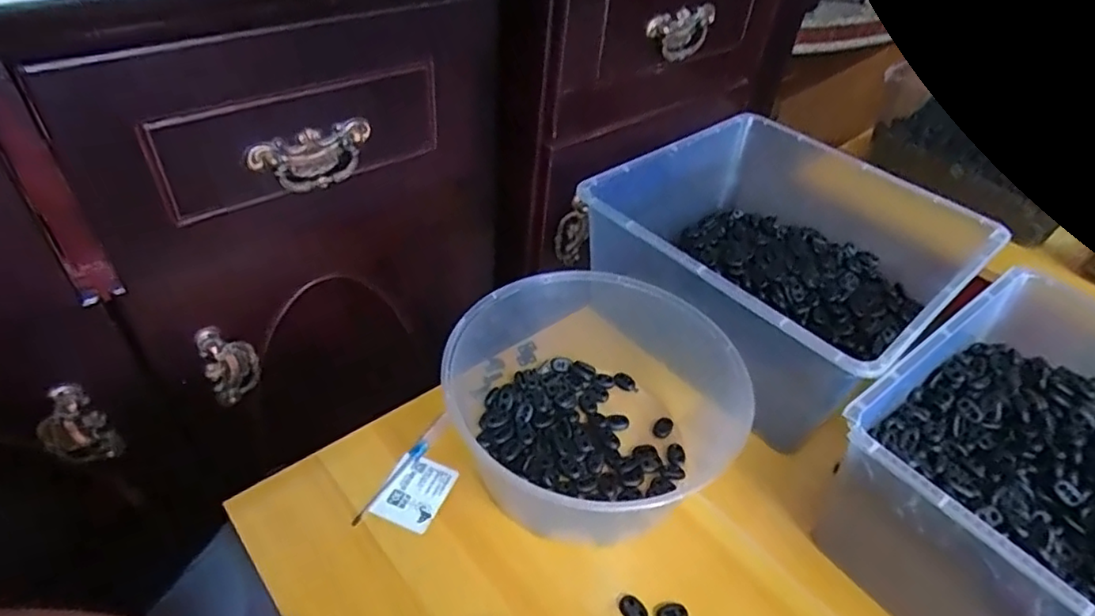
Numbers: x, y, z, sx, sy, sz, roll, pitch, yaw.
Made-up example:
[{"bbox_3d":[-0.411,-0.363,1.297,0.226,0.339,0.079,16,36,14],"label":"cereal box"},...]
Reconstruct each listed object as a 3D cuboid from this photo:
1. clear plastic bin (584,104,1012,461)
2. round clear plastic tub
[{"bbox_3d":[0.226,-0.052,0.621,0.301,0.114,0.297,-29,54,-32],"label":"clear plastic bin"},{"bbox_3d":[0.028,0.065,0.526,0.221,0.100,0.226,4,43,-3],"label":"round clear plastic tub"}]

